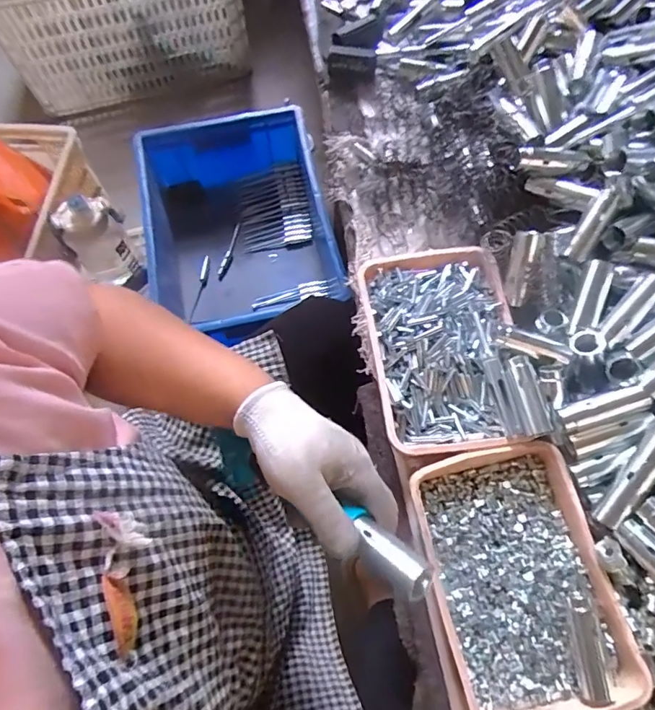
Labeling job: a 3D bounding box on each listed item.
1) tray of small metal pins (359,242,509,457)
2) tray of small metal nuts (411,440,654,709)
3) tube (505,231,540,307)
[{"bbox_3d":[0.110,-0.010,0.451,0.130,0.033,0.195,-7,70,-1],"label":"tray of small metal pins"},{"bbox_3d":[0.158,0.181,0.386,0.135,0.036,0.199,-12,70,-3],"label":"tray of small metal nuts"},{"bbox_3d":[0.184,-0.081,0.445,0.020,0.014,0.070,7,112,4],"label":"tube"}]

